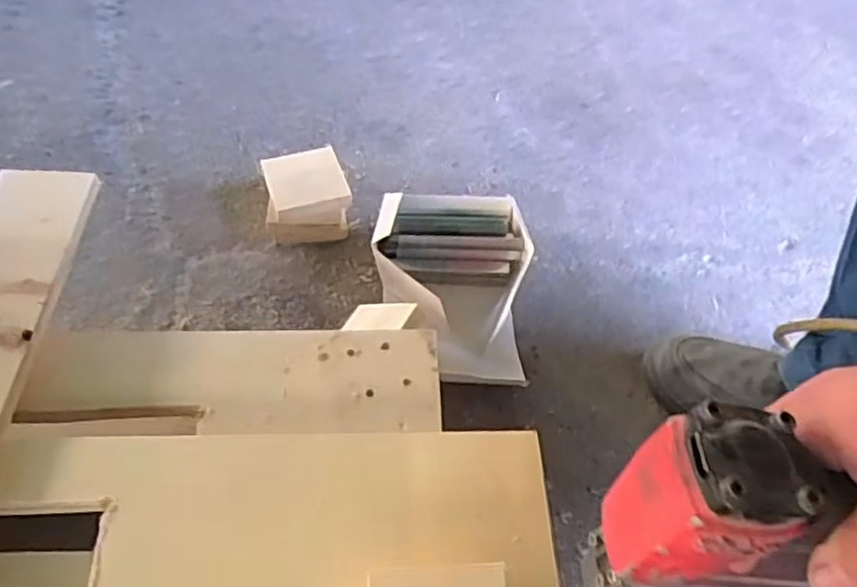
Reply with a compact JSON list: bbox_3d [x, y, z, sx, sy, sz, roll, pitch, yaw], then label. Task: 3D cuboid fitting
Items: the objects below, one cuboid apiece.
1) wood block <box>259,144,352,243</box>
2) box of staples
[{"bbox_3d":[-0.122,-0.097,0.708,0.078,0.054,0.080,-9,55,-11],"label":"wood block"},{"bbox_3d":[0.027,-0.004,0.647,0.143,0.067,0.183,-6,54,-9],"label":"box of staples"}]

